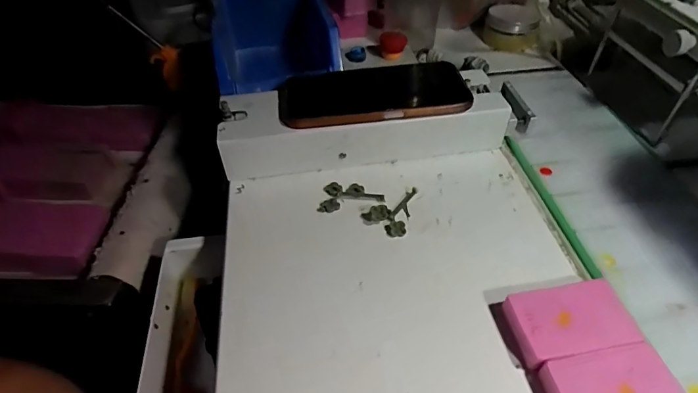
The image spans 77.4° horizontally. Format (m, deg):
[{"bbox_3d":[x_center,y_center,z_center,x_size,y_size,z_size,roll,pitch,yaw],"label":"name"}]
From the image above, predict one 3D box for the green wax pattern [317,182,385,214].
[{"bbox_3d":[0.000,-0.001,0.366,0.054,0.006,0.027,-8,46,-7],"label":"green wax pattern"}]

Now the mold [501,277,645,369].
[{"bbox_3d":[0.137,0.077,0.271,0.072,0.012,0.044,-9,46,-7],"label":"mold"}]

